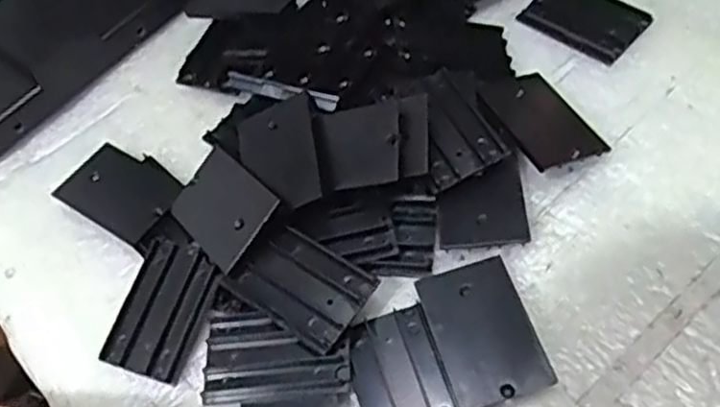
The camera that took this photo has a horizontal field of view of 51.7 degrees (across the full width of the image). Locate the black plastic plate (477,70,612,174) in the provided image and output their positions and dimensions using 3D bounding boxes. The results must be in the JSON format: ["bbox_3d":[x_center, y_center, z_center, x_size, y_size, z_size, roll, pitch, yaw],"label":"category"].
[{"bbox_3d":[0.077,-0.037,0.323,0.039,0.004,0.053,-15,53,-25],"label":"black plastic plate"}]

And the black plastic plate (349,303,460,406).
[{"bbox_3d":[0.015,0.066,0.273,0.034,0.007,0.054,-19,54,-3],"label":"black plastic plate"}]

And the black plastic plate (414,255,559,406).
[{"bbox_3d":[0.046,0.048,0.277,0.035,0.004,0.055,-22,54,2],"label":"black plastic plate"}]

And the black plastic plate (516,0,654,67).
[{"bbox_3d":[0.110,-0.090,0.363,0.053,0.004,0.035,35,73,28],"label":"black plastic plate"}]

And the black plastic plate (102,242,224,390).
[{"bbox_3d":[-0.077,0.042,0.296,0.033,0.005,0.054,15,69,14],"label":"black plastic plate"}]

